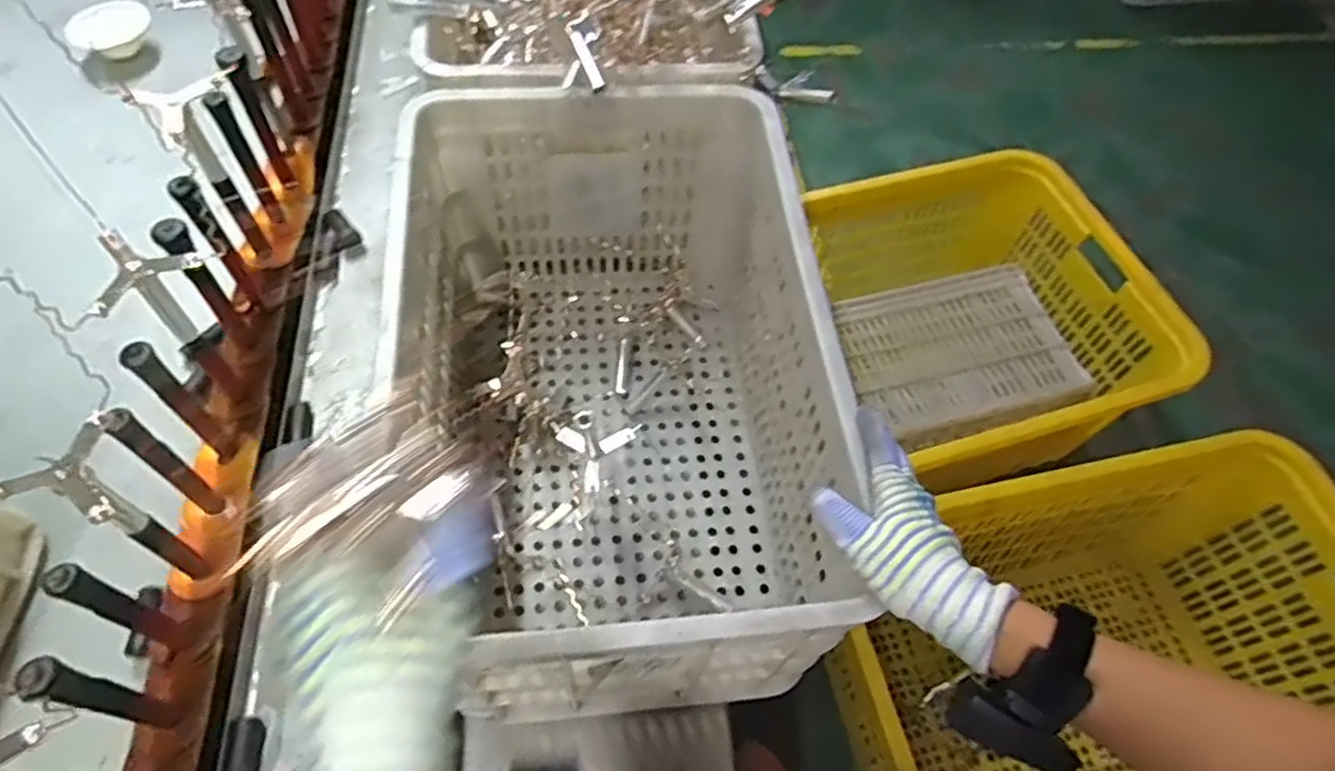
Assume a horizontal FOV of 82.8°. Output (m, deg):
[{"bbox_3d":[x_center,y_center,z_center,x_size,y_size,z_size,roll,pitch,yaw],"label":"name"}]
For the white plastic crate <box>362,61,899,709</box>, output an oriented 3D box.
[{"bbox_3d":[-0.051,0.001,0.721,0.340,0.284,0.538,-4,59,-6],"label":"white plastic crate"}]

